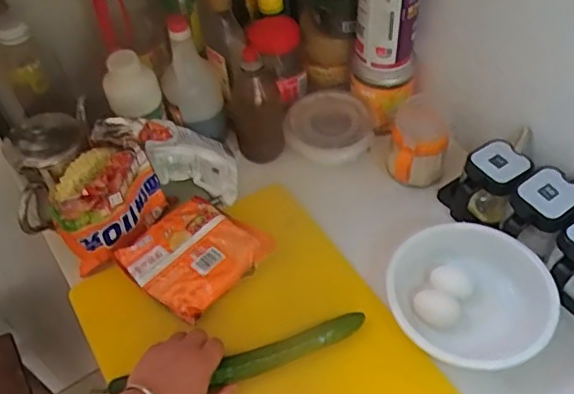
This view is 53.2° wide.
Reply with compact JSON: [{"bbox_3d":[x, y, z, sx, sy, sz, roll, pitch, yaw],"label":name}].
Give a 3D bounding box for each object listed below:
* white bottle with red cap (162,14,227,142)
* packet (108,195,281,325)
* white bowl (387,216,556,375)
[{"bbox_3d":[-0.139,-0.169,0.850,0.084,0.186,0.060,-16,52,-10],"label":"white bottle with red cap"},{"bbox_3d":[-0.121,0.077,0.754,0.145,0.036,0.157,30,59,25],"label":"packet"},{"bbox_3d":[0.219,0.123,0.694,0.178,0.069,0.174,-2,51,2],"label":"white bowl"}]

